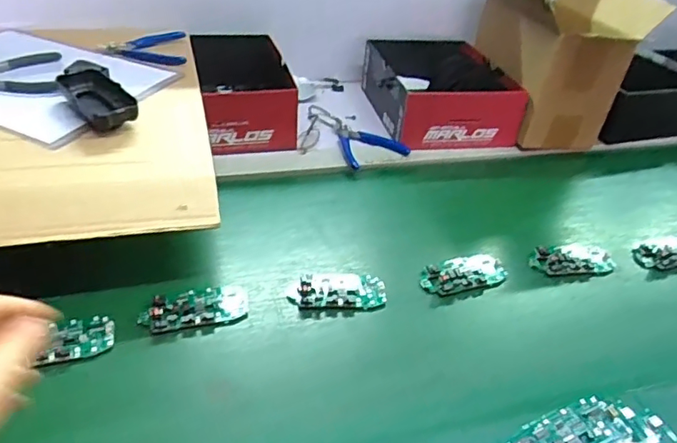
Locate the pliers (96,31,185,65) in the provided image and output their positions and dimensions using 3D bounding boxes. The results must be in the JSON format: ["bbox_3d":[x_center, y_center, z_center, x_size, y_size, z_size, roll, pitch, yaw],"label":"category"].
[{"bbox_3d":[-0.273,-0.243,0.770,0.112,0.022,0.090,-12,39,-14],"label":"pliers"}]

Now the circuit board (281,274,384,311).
[{"bbox_3d":[-0.002,0.072,0.571,0.099,0.013,0.050,-2,36,-10],"label":"circuit board"}]

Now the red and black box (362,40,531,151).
[{"bbox_3d":[0.163,-0.211,0.892,0.202,0.094,0.223,-2,36,-10],"label":"red and black box"}]

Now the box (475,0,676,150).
[{"bbox_3d":[0.334,-0.257,0.872,0.162,0.213,0.243,-7,38,-6],"label":"box"}]

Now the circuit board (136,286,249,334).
[{"bbox_3d":[-0.139,0.084,0.532,0.099,0.019,0.046,-10,38,-20],"label":"circuit board"}]

